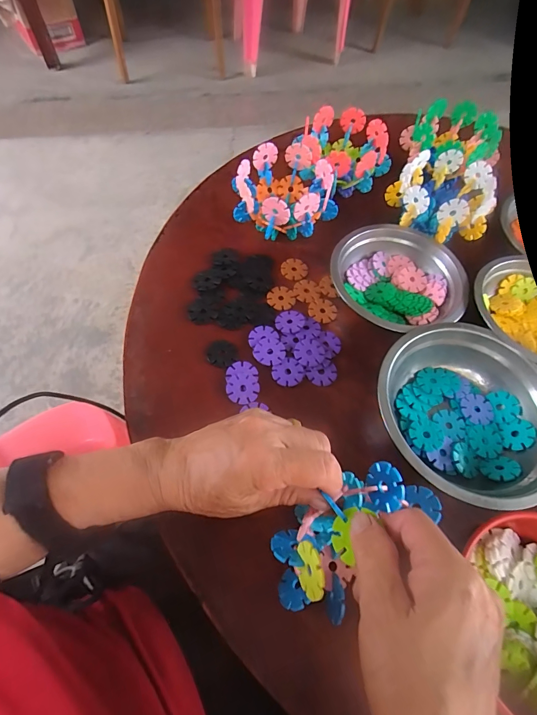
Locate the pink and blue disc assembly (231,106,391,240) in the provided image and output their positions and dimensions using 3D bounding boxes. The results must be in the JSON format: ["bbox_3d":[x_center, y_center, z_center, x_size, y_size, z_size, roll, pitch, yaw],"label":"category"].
[{"bbox_3d":[0.055,-0.222,0.444,0.112,0.068,0.217,41,69,18],"label":"pink and blue disc assembly"}]

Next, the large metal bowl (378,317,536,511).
[{"bbox_3d":[0.179,0.049,0.326,0.161,0.049,0.165,-16,65,-11],"label":"large metal bowl"}]

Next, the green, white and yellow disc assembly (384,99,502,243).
[{"bbox_3d":[0.225,-0.241,0.455,0.124,0.055,0.225,16,63,7],"label":"green, white and yellow disc assembly"}]

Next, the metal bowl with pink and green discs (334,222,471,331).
[{"bbox_3d":[0.141,-0.084,0.397,0.131,0.041,0.135,1,63,-3],"label":"metal bowl with pink and green discs"}]

